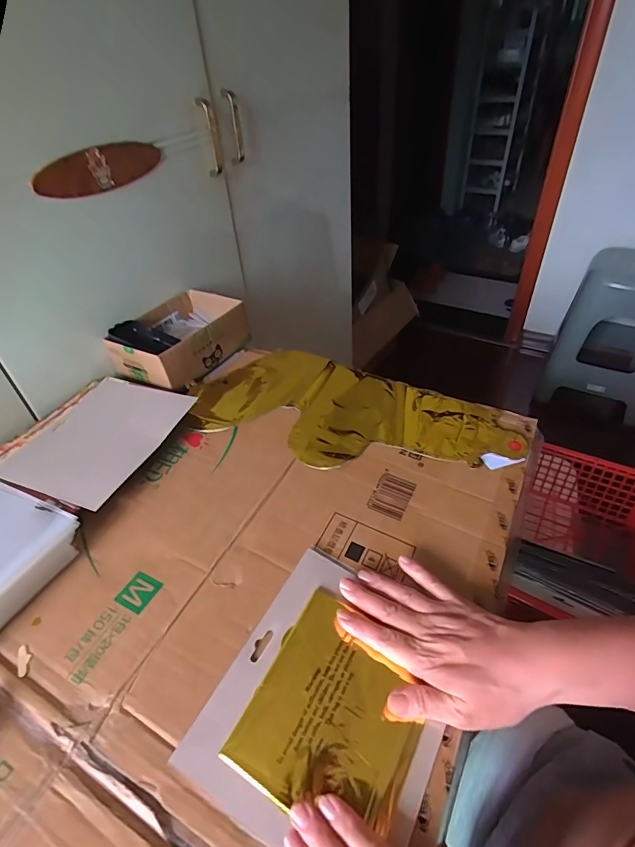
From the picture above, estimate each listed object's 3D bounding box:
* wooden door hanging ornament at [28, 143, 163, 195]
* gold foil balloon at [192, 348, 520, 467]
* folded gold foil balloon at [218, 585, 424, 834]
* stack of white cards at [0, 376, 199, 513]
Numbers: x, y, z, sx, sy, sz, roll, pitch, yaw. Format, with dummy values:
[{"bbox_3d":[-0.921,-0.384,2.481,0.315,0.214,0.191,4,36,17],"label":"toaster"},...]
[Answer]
[{"bbox_3d":[-0.276,-0.322,0.551,0.019,0.044,0.166,27,50,29],"label":"wooden door hanging ornament"},{"bbox_3d":[0.035,-0.019,0.570,0.417,0.014,0.198,17,46,21],"label":"gold foil balloon"},{"bbox_3d":[0.015,0.220,0.338,0.119,0.007,0.140,27,49,16],"label":"folded gold foil balloon"},{"bbox_3d":[-0.276,0.015,0.545,0.196,0.032,0.199,16,46,20],"label":"stack of white cards"}]

